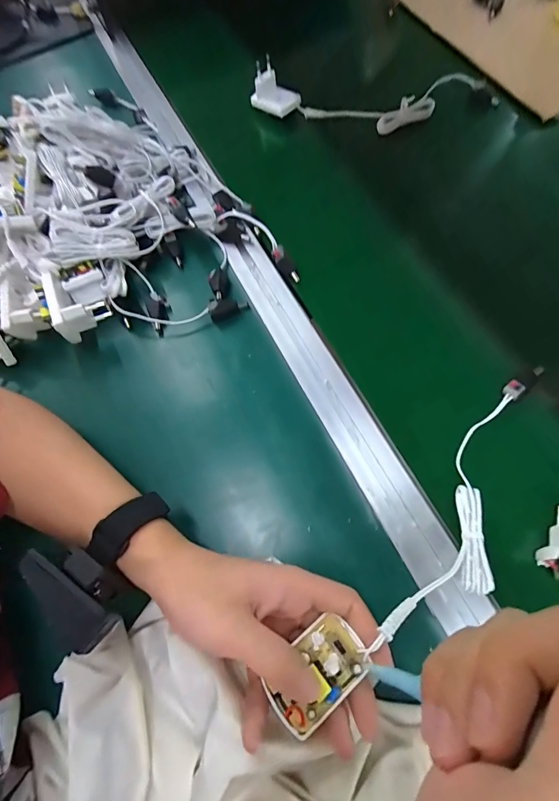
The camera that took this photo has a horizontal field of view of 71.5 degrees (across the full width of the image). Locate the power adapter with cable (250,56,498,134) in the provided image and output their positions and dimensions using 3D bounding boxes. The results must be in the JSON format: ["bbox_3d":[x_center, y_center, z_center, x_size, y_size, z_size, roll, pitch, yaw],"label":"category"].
[{"bbox_3d":[0.118,-0.385,0.484,0.302,0.034,0.084,-2,67,2],"label":"power adapter with cable"}]

